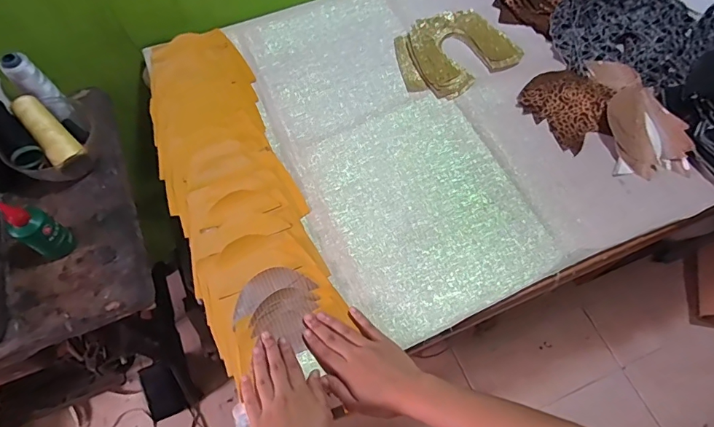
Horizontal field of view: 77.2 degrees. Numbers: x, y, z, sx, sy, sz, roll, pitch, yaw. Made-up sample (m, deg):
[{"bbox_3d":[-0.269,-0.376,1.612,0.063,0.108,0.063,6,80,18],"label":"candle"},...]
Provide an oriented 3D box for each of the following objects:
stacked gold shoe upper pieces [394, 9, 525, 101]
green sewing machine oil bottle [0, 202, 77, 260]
[{"bbox_3d":[0.157,-0.266,0.724,0.196,0.020,0.147,-29,67,-14],"label":"stacked gold shoe upper pieces"},{"bbox_3d":[-0.390,0.022,0.547,0.035,0.107,0.035,-6,63,-4],"label":"green sewing machine oil bottle"}]

